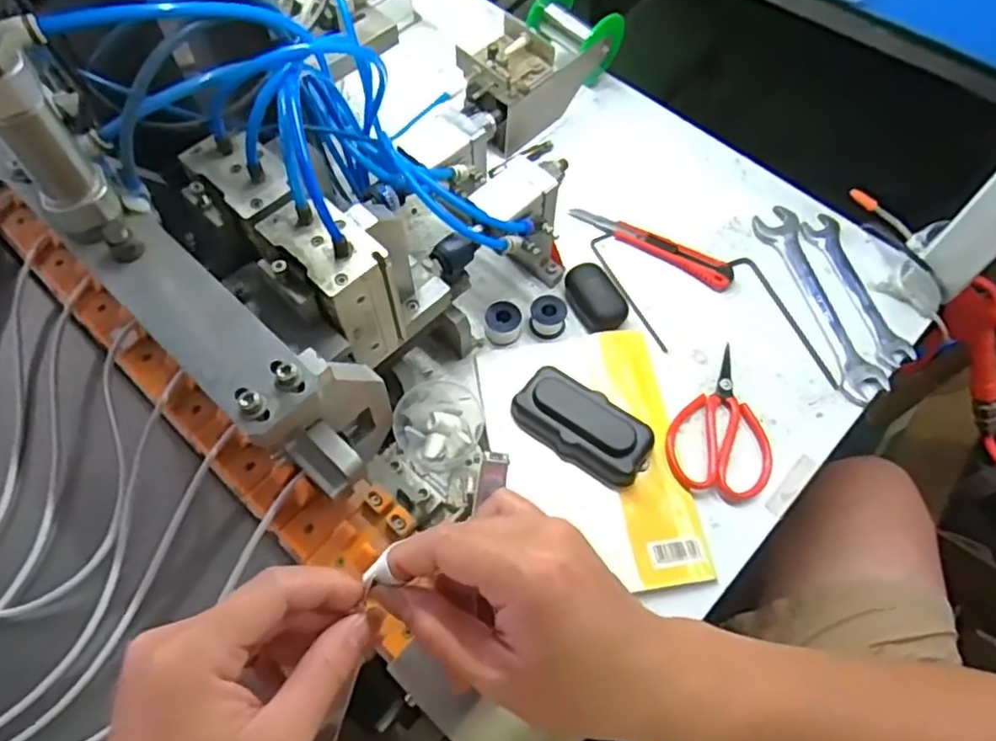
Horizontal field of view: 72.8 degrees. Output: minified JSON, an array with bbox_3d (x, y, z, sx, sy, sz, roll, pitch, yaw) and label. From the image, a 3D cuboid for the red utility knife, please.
[{"bbox_3d":[0.138,-0.115,0.605,0.153,0.009,0.024,32,66,15],"label":"red utility knife"}]

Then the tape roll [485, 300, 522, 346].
[{"bbox_3d":[0.005,-0.040,0.559,0.029,0.020,0.029,1,62,-1],"label":"tape roll"}]

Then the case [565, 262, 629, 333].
[{"bbox_3d":[0.081,-0.062,0.567,0.034,0.020,0.060,-29,66,-15],"label":"case"}]

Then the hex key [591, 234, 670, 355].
[{"bbox_3d":[0.112,-0.068,0.584,0.023,0.005,0.129,-15,63,-9],"label":"hex key"}]

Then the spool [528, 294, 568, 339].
[{"bbox_3d":[0.041,-0.045,0.560,0.029,0.018,0.030,9,62,3],"label":"spool"}]

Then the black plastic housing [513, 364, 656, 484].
[{"bbox_3d":[0.064,0.040,0.508,0.103,0.027,0.051,36,67,16],"label":"black plastic housing"}]

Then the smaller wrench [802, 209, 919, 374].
[{"bbox_3d":[0.310,-0.071,0.584,0.031,0.006,0.155,-12,63,-8],"label":"smaller wrench"}]

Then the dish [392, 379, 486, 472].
[{"bbox_3d":[-0.045,0.036,0.514,0.067,0.024,0.076,-5,62,-4],"label":"dish"}]

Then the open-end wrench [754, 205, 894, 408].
[{"bbox_3d":[0.276,-0.065,0.580,0.037,0.007,0.193,-13,63,-8],"label":"open-end wrench"}]

